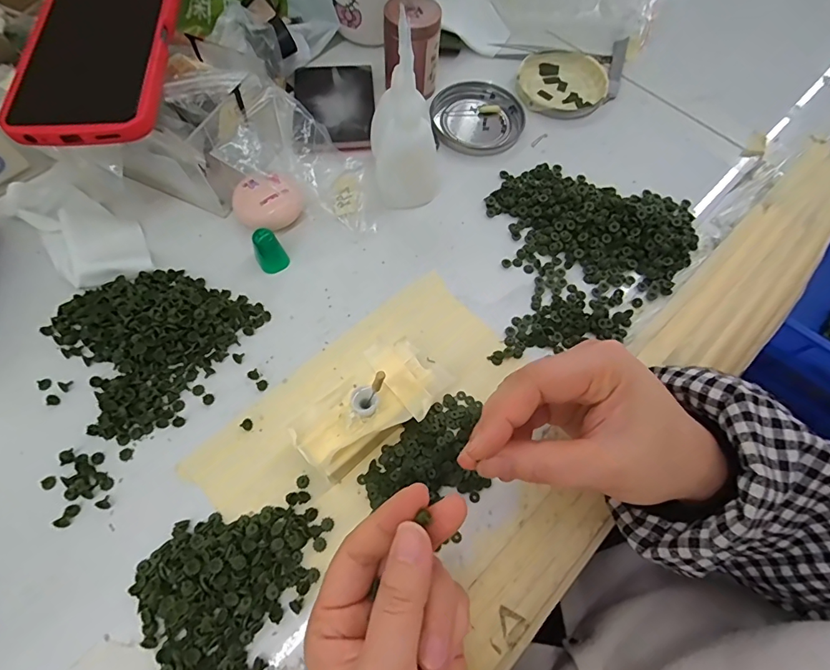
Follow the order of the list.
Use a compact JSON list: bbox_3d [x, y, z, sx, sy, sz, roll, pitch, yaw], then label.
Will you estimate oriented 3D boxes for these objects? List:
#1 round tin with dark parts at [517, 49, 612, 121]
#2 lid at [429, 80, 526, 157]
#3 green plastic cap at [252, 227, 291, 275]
[{"bbox_3d":[0.140,-0.231,0.398,0.094,0.010,0.082,-2,66,-4],"label":"round tin with dark parts"},{"bbox_3d":[0.055,-0.187,0.379,0.076,0.008,0.078,1,66,-3],"label":"lid"},{"bbox_3d":[-0.099,-0.058,0.301,0.019,0.027,0.017,-23,70,-13],"label":"green plastic cap"}]

